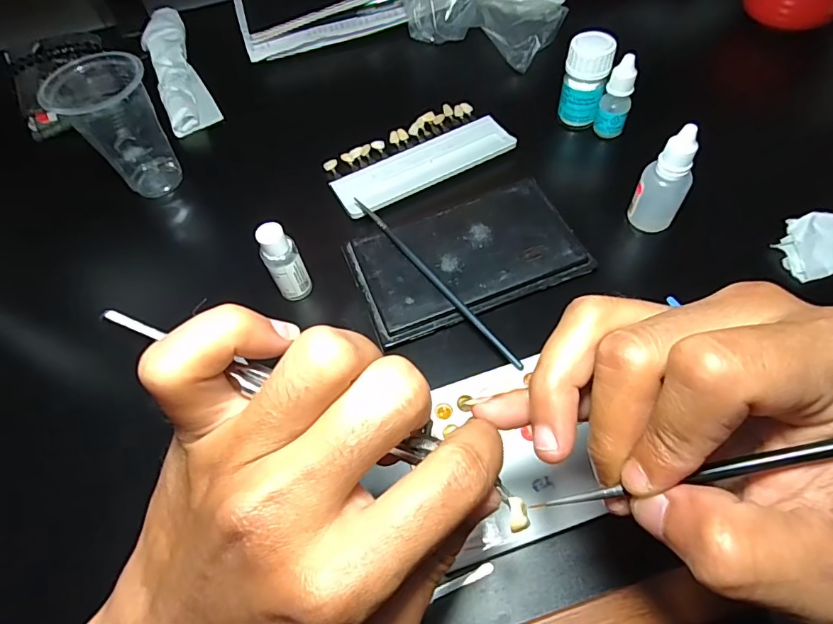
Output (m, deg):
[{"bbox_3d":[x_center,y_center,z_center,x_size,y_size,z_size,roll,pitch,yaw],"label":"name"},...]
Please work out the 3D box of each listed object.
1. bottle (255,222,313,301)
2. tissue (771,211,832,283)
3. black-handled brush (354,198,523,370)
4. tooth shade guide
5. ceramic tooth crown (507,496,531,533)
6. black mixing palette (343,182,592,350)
[{"bbox_3d":[-0.086,-0.031,0.318,0.022,0.058,0.018,-26,61,-12],"label":"bottle"},{"bbox_3d":[0.263,-0.045,0.319,0.040,0.018,0.040,-18,59,-7],"label":"tissue"},{"bbox_3d":[0.009,-0.024,0.324,0.006,0.005,0.170,-34,62,-16],"label":"black-handled brush"},{"bbox_3d":[0.000,-0.129,0.398,0.147,0.017,0.075,-30,61,-13],"label":"tooth shade guide"},{"bbox_3d":[0.035,0.069,0.167,0.007,0.004,0.011,-11,59,-3],"label":"ceramic tooth crown"},{"bbox_3d":[0.034,-0.040,0.336,0.151,0.009,0.086,-20,59,-8],"label":"black mixing palette"}]

